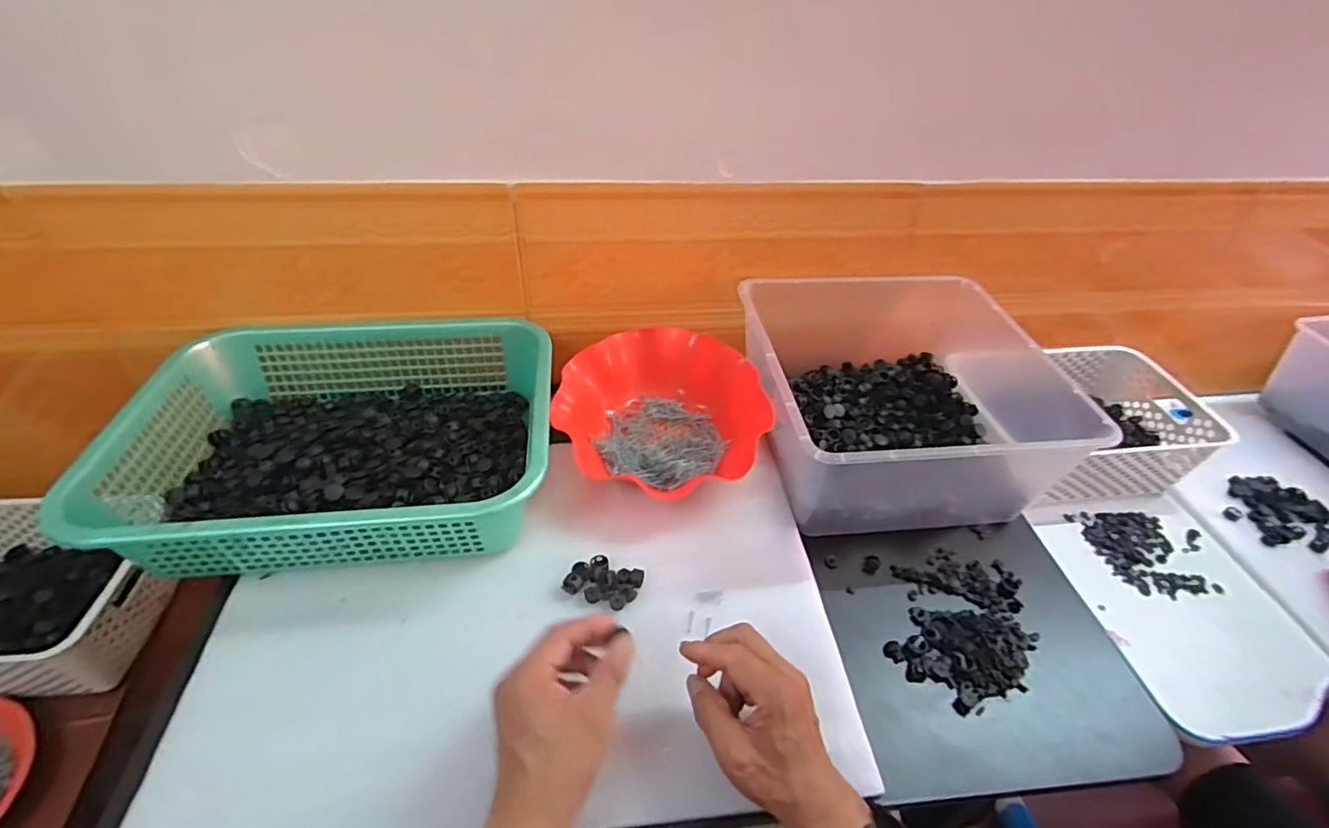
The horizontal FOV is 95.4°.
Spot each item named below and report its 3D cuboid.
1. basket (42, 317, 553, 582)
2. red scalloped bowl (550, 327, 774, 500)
[{"bbox_3d":[-0.308,0.012,0.605,0.376,0.096,0.295,-3,44,-8],"label":"basket"},{"bbox_3d":[-0.005,0.001,0.659,0.219,0.072,0.202,3,43,-3],"label":"red scalloped bowl"}]

